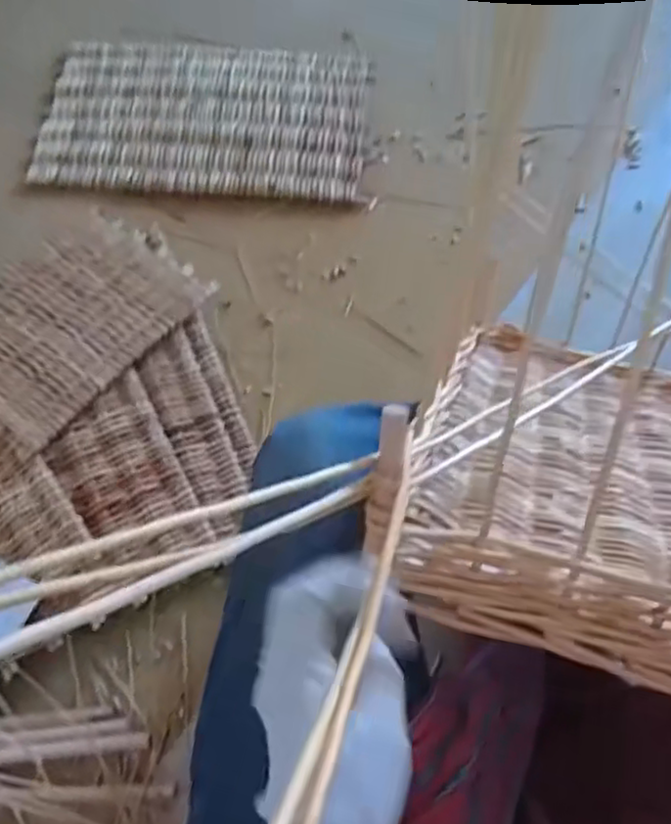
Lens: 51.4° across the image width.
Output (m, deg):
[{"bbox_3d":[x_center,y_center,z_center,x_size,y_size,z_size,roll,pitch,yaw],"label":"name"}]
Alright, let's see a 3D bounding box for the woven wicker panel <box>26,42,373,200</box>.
[{"bbox_3d":[-0.212,-0.486,1.142,0.520,0.022,0.301,3,70,3],"label":"woven wicker panel"}]

